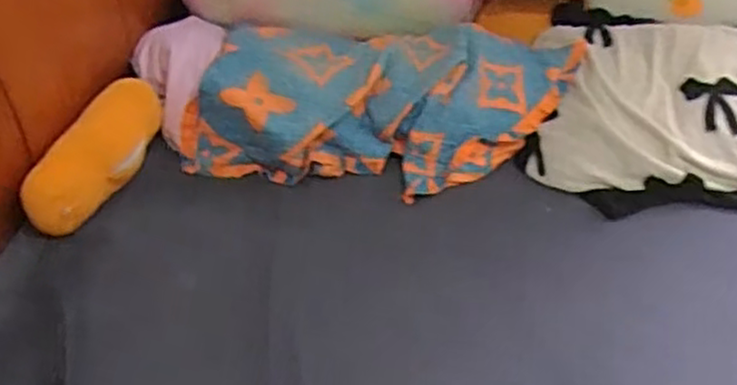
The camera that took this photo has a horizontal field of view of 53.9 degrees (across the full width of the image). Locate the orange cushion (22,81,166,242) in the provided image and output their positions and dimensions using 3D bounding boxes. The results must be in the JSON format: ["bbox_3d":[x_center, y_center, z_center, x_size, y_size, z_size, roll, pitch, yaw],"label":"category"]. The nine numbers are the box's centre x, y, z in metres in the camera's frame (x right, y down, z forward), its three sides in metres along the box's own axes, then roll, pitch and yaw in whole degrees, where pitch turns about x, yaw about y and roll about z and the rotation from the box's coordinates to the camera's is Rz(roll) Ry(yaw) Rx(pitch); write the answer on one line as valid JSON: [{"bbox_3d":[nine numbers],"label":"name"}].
[{"bbox_3d":[-0.410,-0.063,1.116,0.098,0.080,0.333,7,45,9],"label":"orange cushion"}]

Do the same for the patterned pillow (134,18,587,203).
[{"bbox_3d":[-0.034,-0.179,1.215,0.759,0.103,0.348,3,44,5],"label":"patterned pillow"}]

